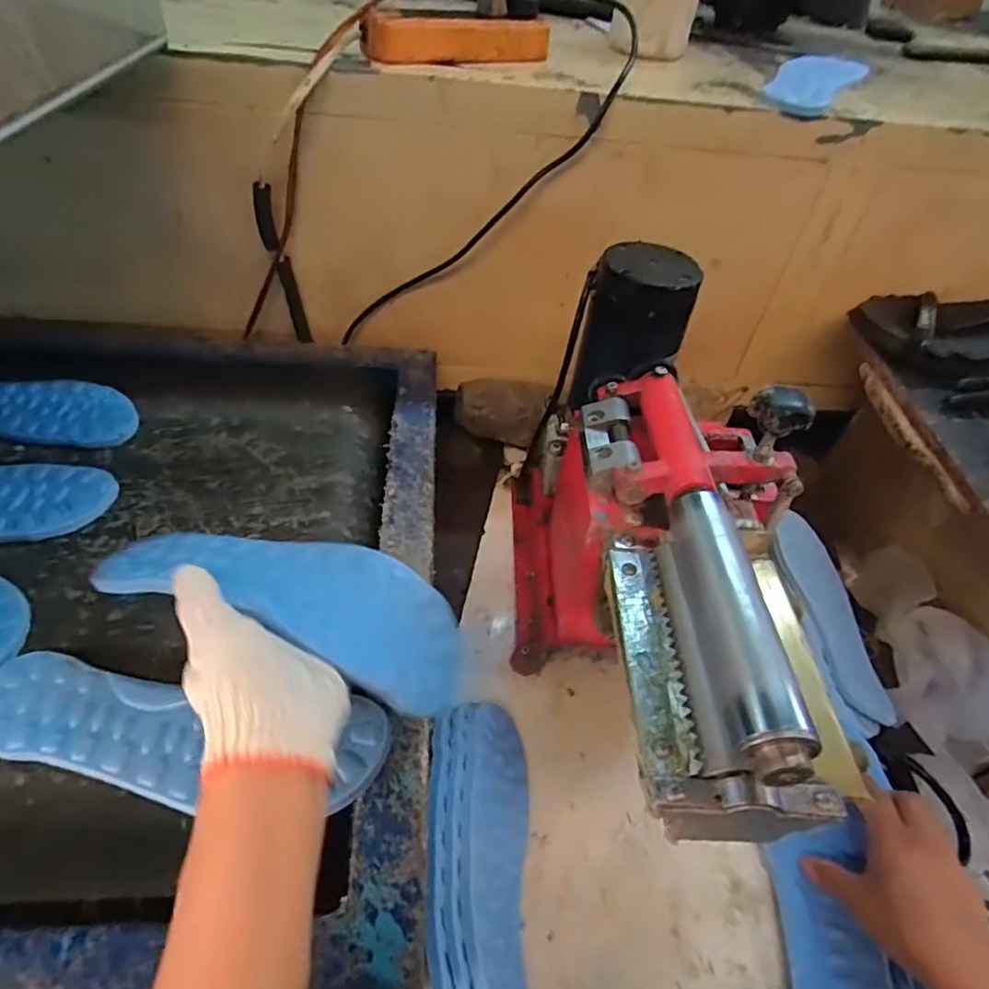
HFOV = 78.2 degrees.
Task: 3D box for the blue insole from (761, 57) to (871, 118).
[{"bbox_3d":[0.330,-0.432,0.632,0.077,0.012,0.218,29,50,19],"label":"blue insole"}]

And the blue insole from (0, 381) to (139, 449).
[{"bbox_3d":[-0.487,-0.087,0.591,0.271,0.008,0.082,6,47,-1],"label":"blue insole"}]

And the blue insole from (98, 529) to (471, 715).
[{"bbox_3d":[-0.135,0.062,0.395,0.241,0.045,0.081,18,48,6],"label":"blue insole"}]

